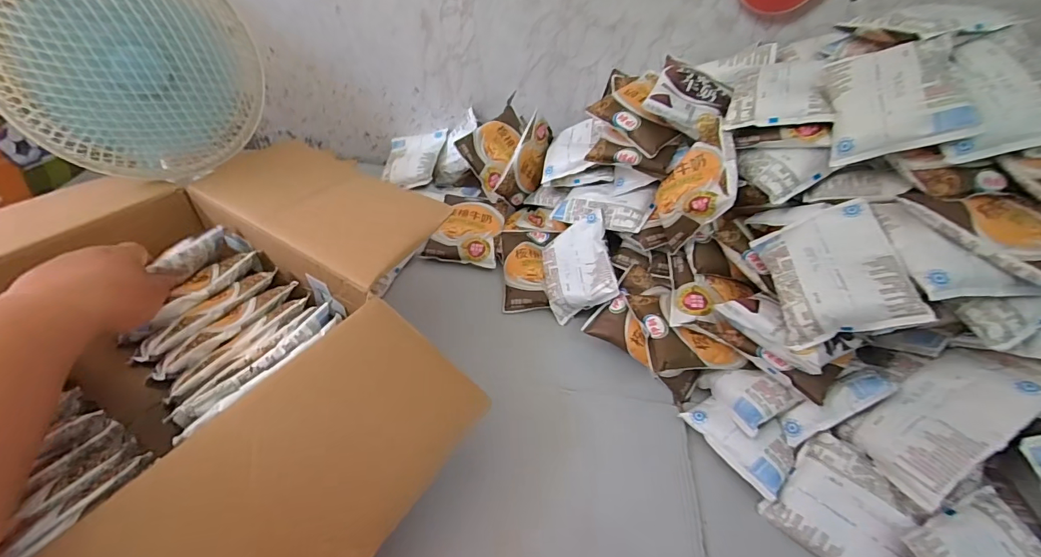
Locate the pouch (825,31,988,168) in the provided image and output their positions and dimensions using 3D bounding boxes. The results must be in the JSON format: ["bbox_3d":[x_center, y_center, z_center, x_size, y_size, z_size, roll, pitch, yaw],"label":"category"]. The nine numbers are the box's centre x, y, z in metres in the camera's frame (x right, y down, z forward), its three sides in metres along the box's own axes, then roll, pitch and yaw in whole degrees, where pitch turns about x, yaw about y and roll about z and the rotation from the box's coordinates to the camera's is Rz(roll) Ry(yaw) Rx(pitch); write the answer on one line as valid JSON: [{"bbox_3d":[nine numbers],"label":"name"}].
[{"bbox_3d":[0.325,-0.164,0.397,0.092,0.019,0.117,-8,61,40],"label":"pouch"}]

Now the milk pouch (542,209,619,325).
[{"bbox_3d":[0.070,-0.014,0.536,0.082,0.028,0.117,-20,52,21],"label":"milk pouch"}]

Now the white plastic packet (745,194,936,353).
[{"bbox_3d":[0.264,-0.007,0.385,0.091,0.026,0.123,-18,44,27],"label":"white plastic packet"}]

